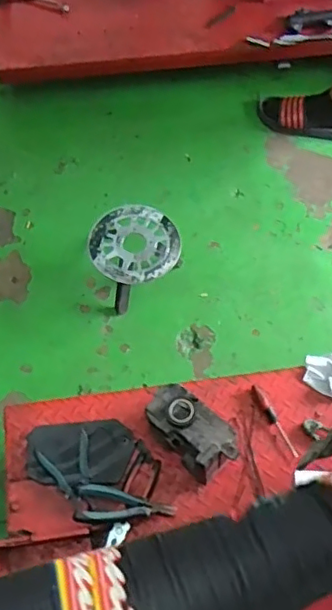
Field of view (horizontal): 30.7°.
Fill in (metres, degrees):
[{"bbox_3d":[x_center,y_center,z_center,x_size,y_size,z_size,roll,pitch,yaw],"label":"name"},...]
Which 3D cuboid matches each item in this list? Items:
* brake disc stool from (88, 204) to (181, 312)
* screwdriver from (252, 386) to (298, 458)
[{"bbox_3d":[-0.076,-0.121,1.470,0.204,0.133,0.218,1,64,-2],"label":"brake disc stool"},{"bbox_3d":[0.217,0.233,1.216,0.022,0.014,0.159,-24,66,-13],"label":"screwdriver"}]

